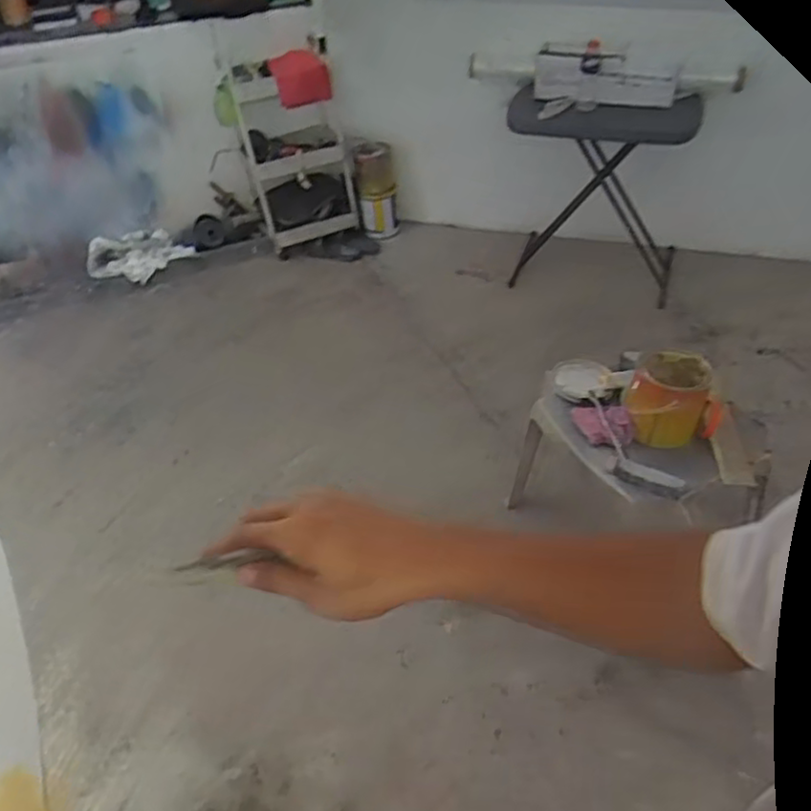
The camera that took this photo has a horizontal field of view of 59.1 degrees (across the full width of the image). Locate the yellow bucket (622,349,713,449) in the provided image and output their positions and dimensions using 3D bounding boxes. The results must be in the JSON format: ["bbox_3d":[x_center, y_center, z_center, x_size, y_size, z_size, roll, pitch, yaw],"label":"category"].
[{"bbox_3d":[0.577,-0.018,1.586,0.166,0.159,0.160,-2,41,1],"label":"yellow bucket"}]

